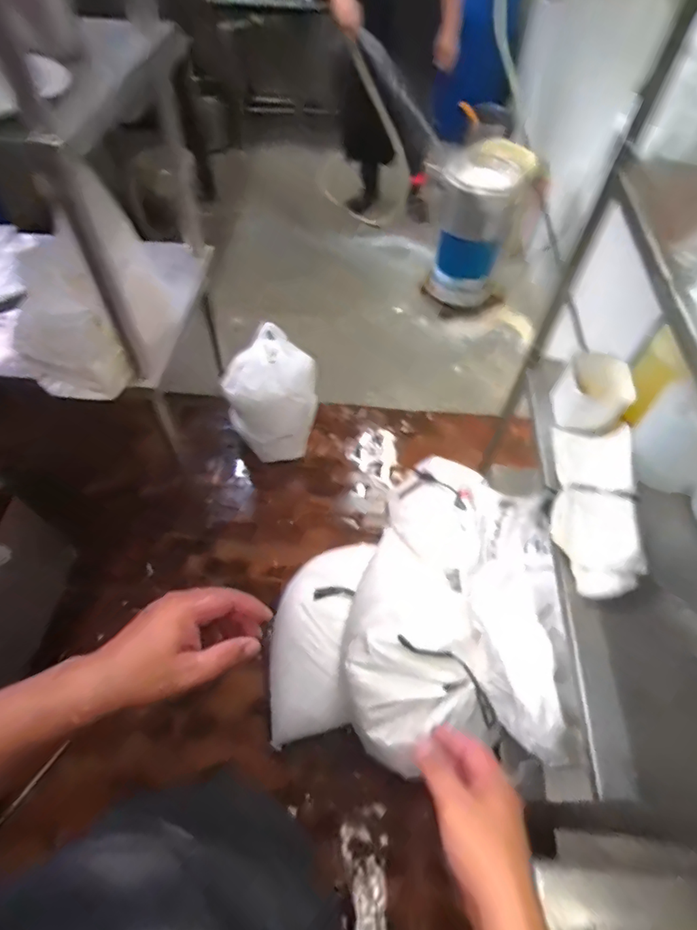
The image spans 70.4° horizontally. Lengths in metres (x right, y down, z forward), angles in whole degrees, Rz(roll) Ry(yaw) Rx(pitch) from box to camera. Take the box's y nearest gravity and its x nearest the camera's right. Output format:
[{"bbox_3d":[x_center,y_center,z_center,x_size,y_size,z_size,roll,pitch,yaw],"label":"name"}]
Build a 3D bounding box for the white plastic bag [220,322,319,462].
[{"bbox_3d":[-0.253,-0.226,1.684,0.261,0.394,0.292,31,61,17],"label":"white plastic bag"}]

